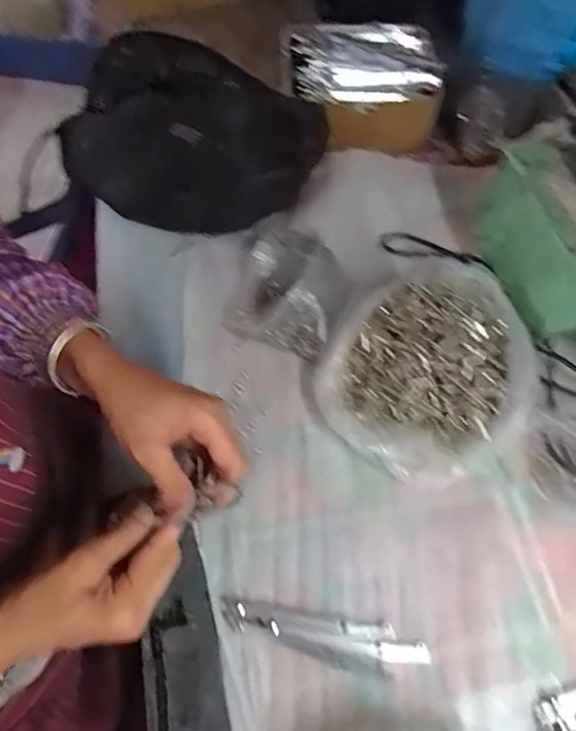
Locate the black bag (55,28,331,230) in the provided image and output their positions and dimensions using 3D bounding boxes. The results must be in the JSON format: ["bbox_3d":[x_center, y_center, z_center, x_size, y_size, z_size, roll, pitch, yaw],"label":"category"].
[{"bbox_3d":[-0.095,-0.208,0.468,0.236,0.110,0.123,21,66,7],"label":"black bag"}]

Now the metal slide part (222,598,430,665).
[{"bbox_3d":[0.027,0.196,0.364,0.151,0.006,0.022,11,65,3],"label":"metal slide part"}]

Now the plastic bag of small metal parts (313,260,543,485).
[{"bbox_3d":[0.124,0.002,0.434,0.173,0.048,0.197,38,69,14],"label":"plastic bag of small metal parts"}]

